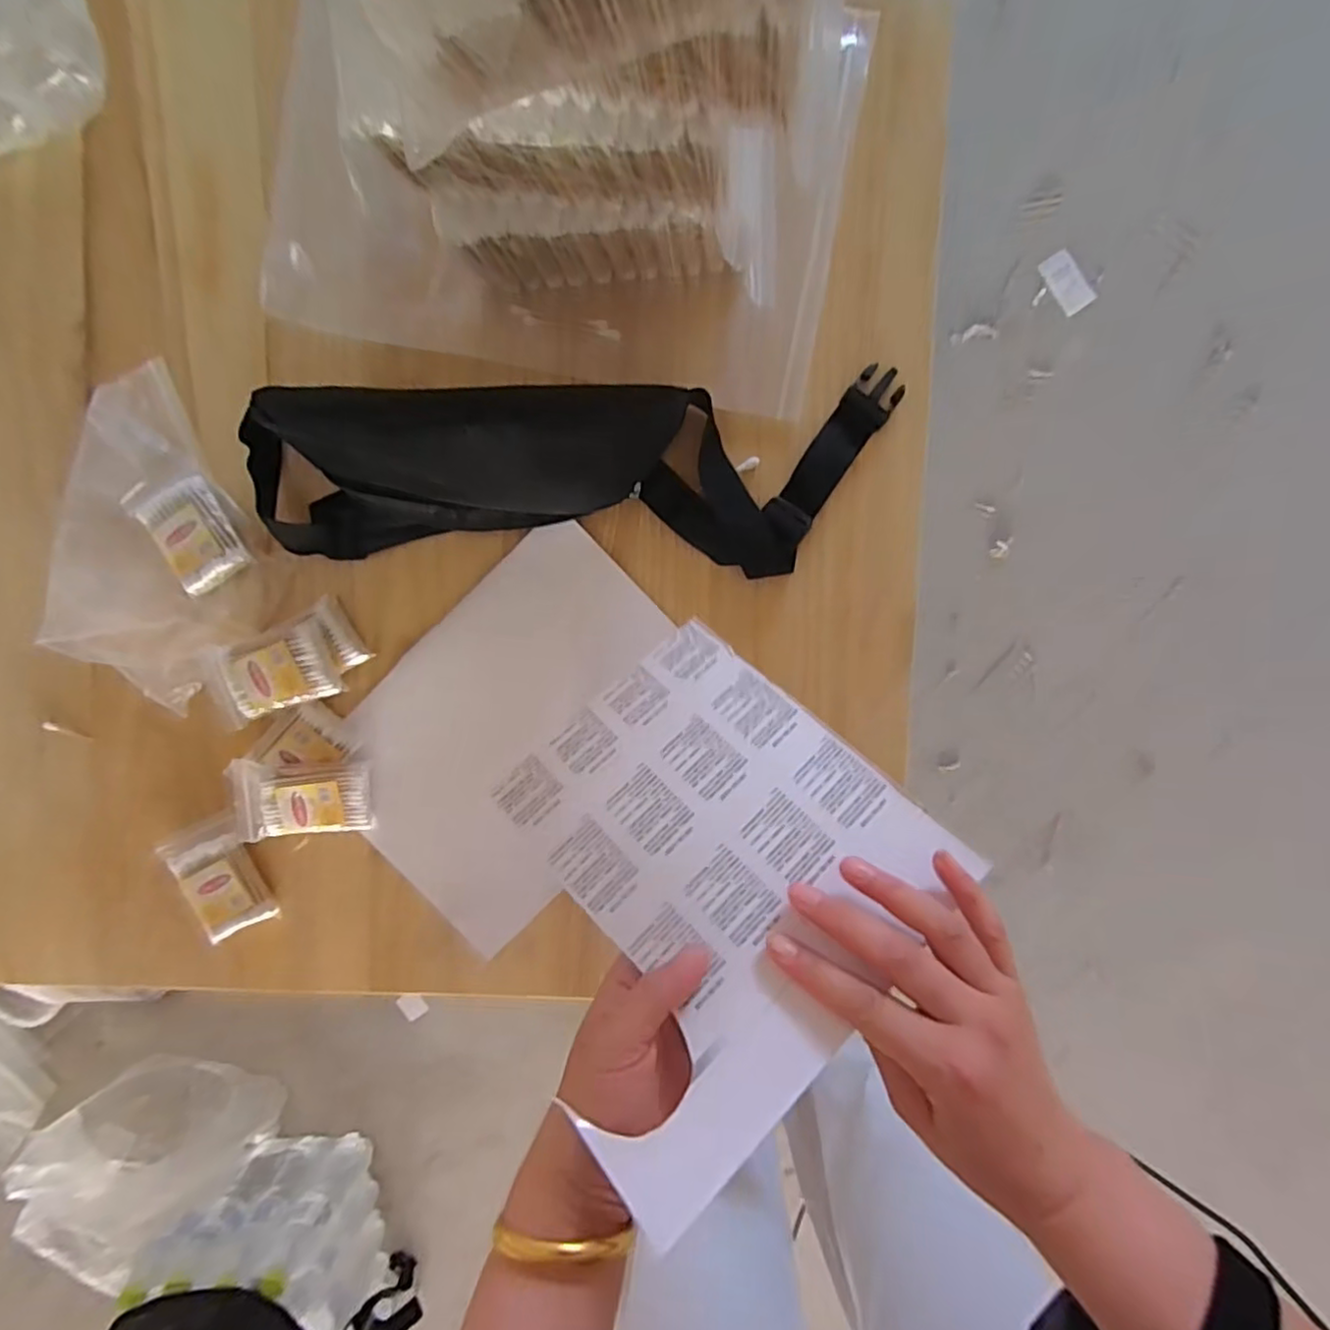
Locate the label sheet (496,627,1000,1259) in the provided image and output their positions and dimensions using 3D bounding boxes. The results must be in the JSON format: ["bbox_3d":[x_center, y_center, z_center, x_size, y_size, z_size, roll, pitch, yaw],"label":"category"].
[{"bbox_3d":[0.012,0.101,0.339,0.210,0.011,0.206,-41,68,-13],"label":"label sheet"}]

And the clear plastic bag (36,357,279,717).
[{"bbox_3d":[-0.370,-0.087,0.497,0.163,0.030,0.217,27,96,-3],"label":"clear plastic bag"}]

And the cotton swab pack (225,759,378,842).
[{"bbox_3d":[-0.284,0.104,0.515,0.103,0.028,0.061,-1,97,1],"label":"cotton swab pack"}]

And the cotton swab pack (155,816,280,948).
[{"bbox_3d":[-0.351,0.171,0.526,0.064,0.014,0.088,-26,96,3],"label":"cotton swab pack"}]

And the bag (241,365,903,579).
[{"bbox_3d":[-0.066,-0.134,0.482,0.455,0.048,0.130,-2,97,1],"label":"bag"}]

